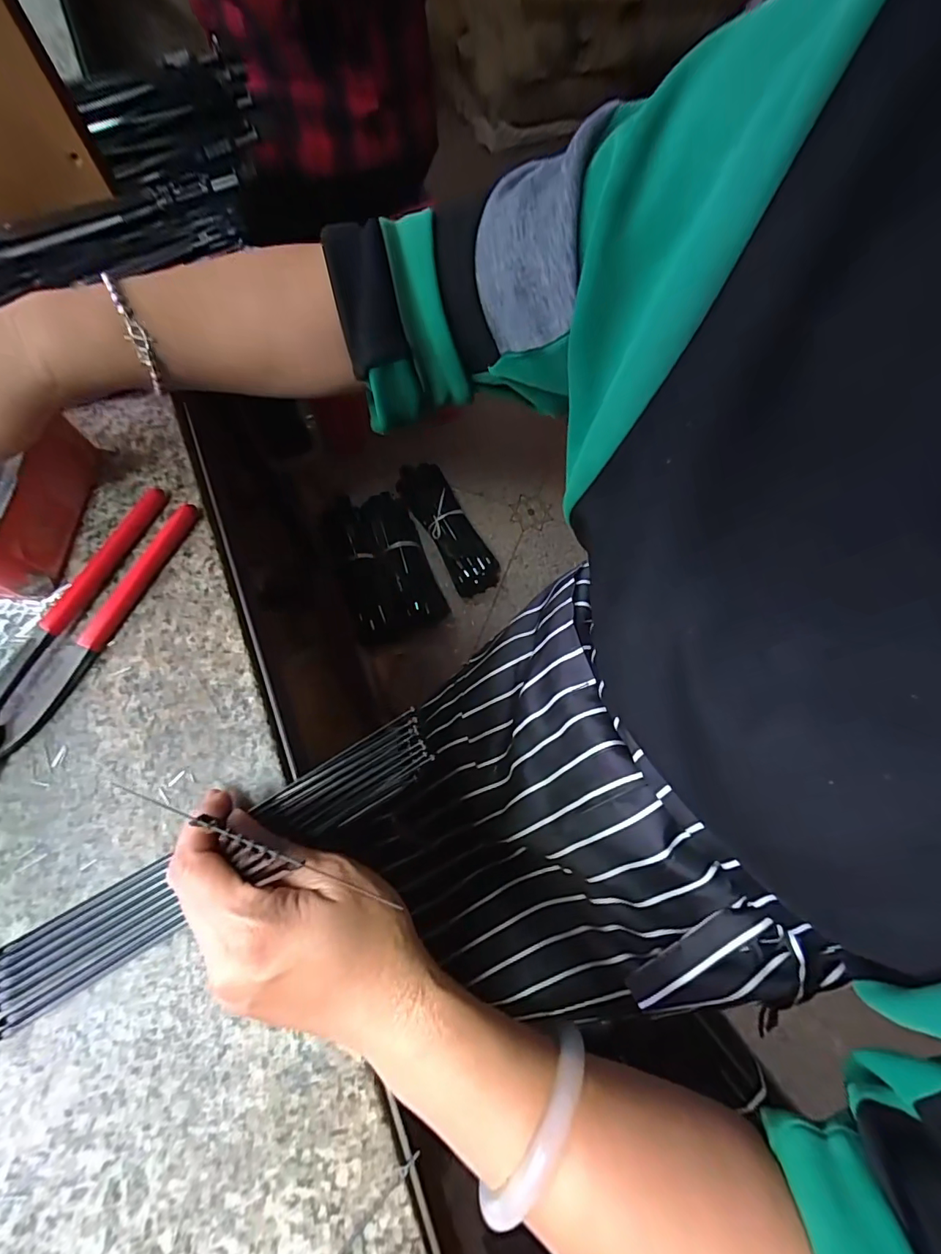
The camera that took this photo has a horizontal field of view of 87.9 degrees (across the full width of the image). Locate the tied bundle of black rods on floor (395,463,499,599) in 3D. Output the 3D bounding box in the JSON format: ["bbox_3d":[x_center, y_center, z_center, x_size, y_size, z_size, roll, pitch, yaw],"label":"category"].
[{"bbox_3d":[-0.059,-0.250,1.134,0.111,0.064,0.309,-30,73,-12],"label":"tied bundle of black rods on floor"}]

